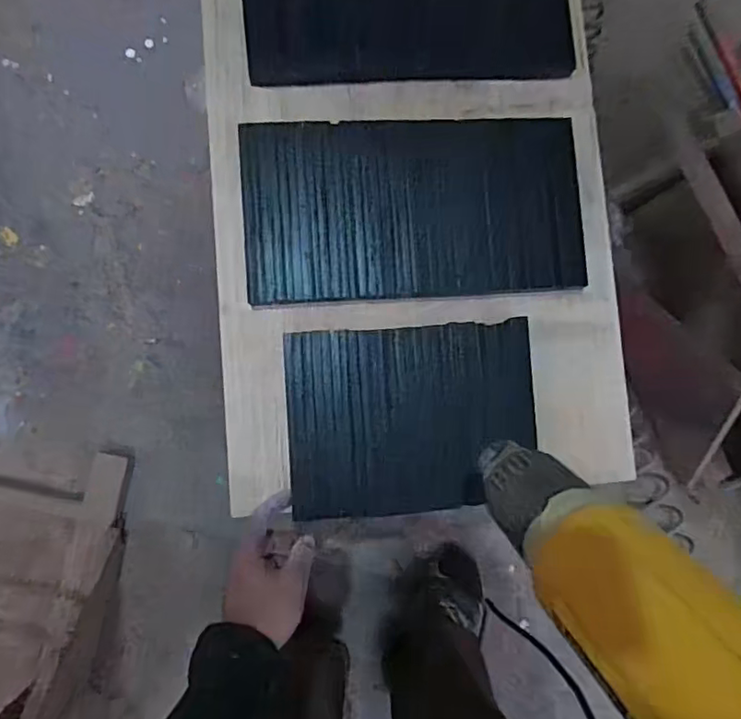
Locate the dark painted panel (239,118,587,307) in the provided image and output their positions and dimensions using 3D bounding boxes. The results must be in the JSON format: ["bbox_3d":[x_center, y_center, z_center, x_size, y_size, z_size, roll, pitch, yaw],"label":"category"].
[{"bbox_3d":[0.044,-0.148,0.553,0.325,0.010,0.175,-4,85,-5],"label":"dark painted panel"}]

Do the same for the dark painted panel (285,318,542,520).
[{"bbox_3d":[0.040,0.056,0.536,0.230,0.009,0.172,-3,85,-5],"label":"dark painted panel"}]

